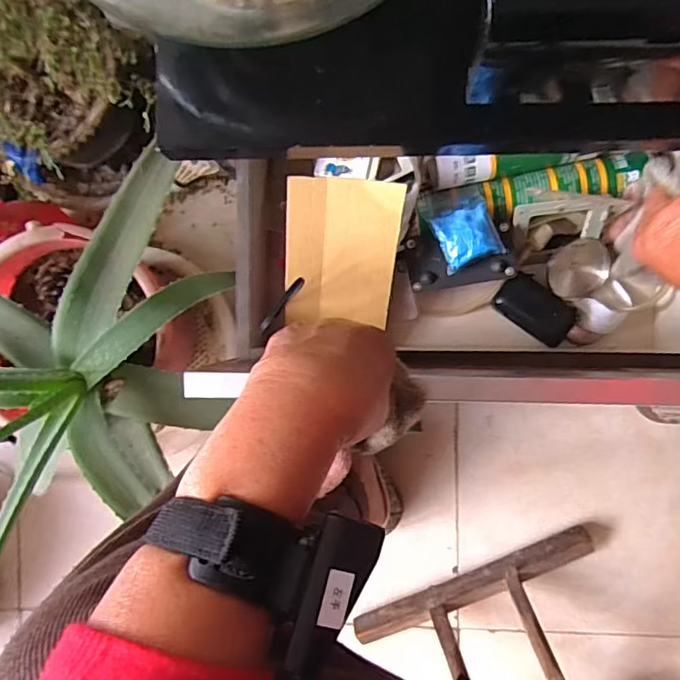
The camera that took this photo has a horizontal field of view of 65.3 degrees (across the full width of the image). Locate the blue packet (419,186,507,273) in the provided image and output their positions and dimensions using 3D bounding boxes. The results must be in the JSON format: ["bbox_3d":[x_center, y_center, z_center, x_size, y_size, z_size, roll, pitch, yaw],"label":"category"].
[{"bbox_3d":[0.113,-0.106,0.486,0.055,0.026,0.075,-23,89,5],"label":"blue packet"}]

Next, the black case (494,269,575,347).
[{"bbox_3d":[0.189,-0.030,0.511,0.075,0.026,0.048,44,94,3],"label":"black case"}]

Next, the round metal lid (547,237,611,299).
[{"bbox_3d":[0.229,-0.069,0.507,0.060,0.017,0.051,-34,88,4],"label":"round metal lid"}]

